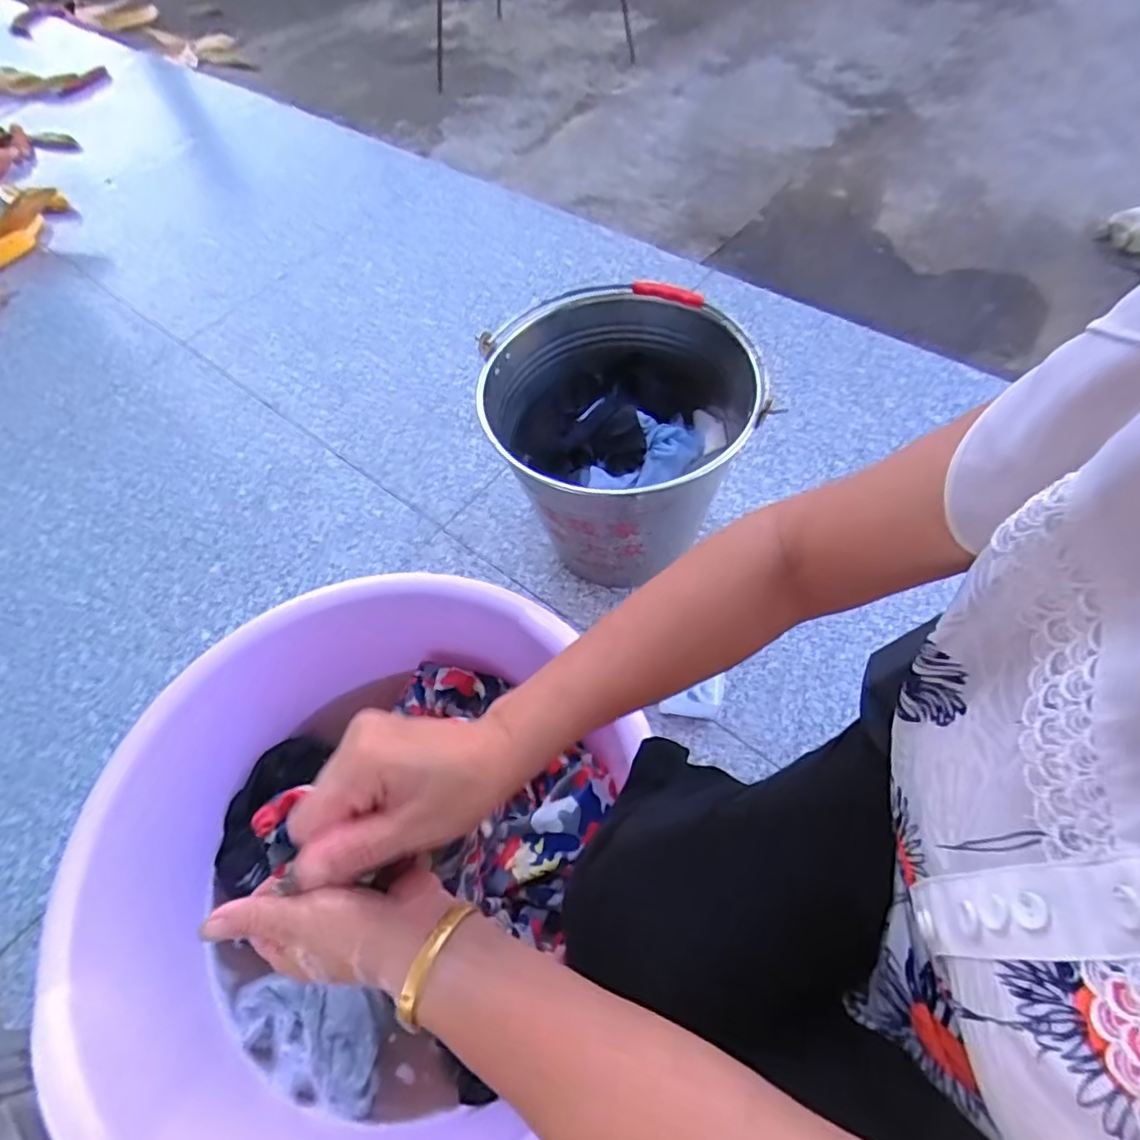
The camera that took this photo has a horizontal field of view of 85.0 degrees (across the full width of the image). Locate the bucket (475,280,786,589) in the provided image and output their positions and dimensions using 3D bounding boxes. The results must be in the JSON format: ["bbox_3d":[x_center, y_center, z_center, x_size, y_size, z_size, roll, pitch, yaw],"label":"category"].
[{"bbox_3d":[0.064,-0.145,0.830,0.307,0.306,0.299,-3,60,5],"label":"bucket"}]

